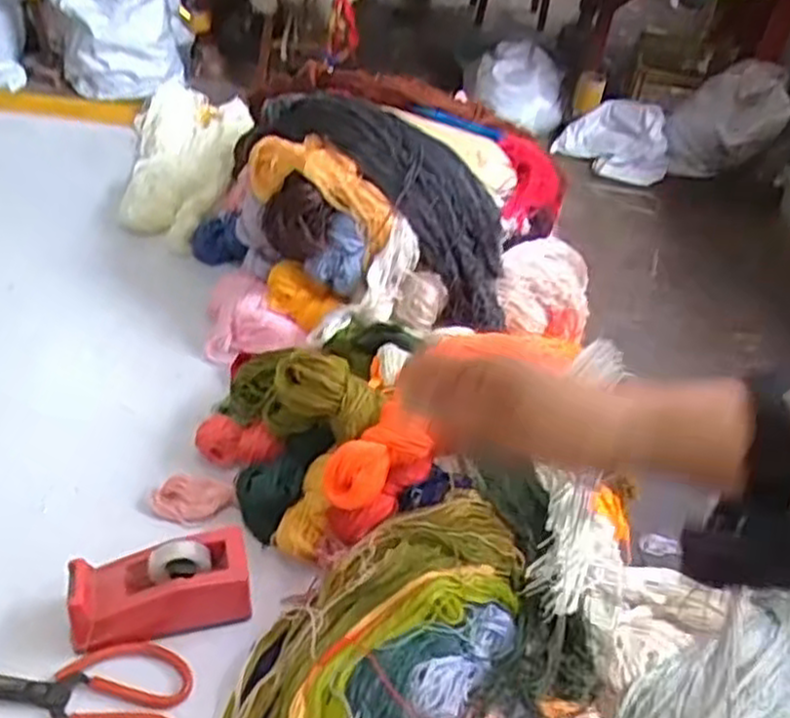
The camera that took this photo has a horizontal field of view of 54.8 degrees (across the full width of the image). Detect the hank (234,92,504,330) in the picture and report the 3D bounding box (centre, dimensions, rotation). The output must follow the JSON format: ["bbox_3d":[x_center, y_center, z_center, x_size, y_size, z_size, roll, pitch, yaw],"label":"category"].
[{"bbox_3d":[-0.010,-0.195,0.919,0.381,0.149,0.125,40,47,2],"label":"hank"}]

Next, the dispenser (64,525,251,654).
[{"bbox_3d":[-0.202,0.200,0.661,0.148,0.070,0.064,-5,43,-13],"label":"dispenser"}]

